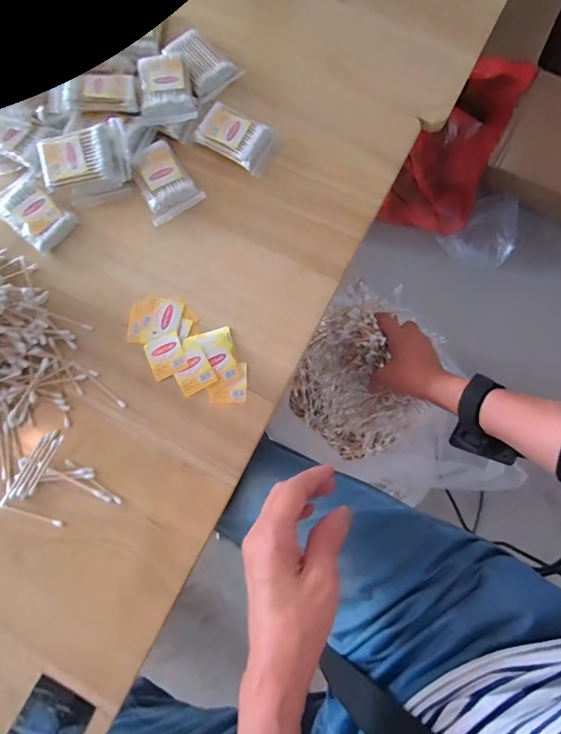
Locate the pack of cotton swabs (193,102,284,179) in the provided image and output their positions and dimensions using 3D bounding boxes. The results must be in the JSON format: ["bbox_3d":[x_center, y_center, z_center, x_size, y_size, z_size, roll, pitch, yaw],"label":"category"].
[{"bbox_3d":[-0.049,-0.269,0.460,0.092,0.015,0.058,32,81,6],"label":"pack of cotton swabs"}]

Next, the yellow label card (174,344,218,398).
[{"bbox_3d":[-0.093,0.004,0.416,0.040,0.004,0.043,-30,89,0],"label":"yellow label card"}]

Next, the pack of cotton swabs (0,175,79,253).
[{"bbox_3d":[-0.279,-0.173,0.446,0.083,0.020,0.058,42,82,8],"label":"pack of cotton swabs"}]

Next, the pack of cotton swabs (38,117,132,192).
[{"bbox_3d":[-0.216,-0.232,0.429,0.094,0.014,0.059,-8,99,-2],"label":"pack of cotton swabs"}]

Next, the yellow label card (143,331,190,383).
[{"bbox_3d":[-0.122,-0.012,0.420,0.039,0.004,0.043,-25,81,1],"label":"yellow label card"}]

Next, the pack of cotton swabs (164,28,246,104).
[{"bbox_3d":[-0.100,-0.374,0.482,0.059,0.017,0.094,-40,81,-7],"label":"pack of cotton swabs"}]

